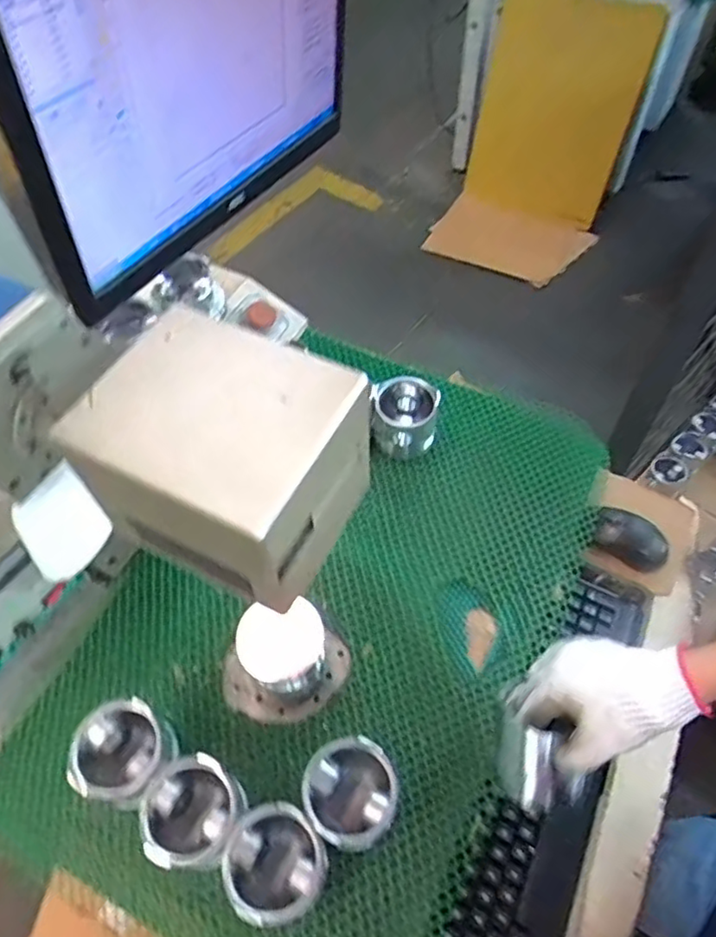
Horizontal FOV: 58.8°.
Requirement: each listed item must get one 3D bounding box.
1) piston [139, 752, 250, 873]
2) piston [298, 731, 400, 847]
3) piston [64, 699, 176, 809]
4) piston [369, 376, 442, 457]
[{"bbox_3d":[-0.132,0.288,0.527,0.074,0.078,0.074,0,54,0],"label":"piston"},{"bbox_3d":[-0.006,0.273,0.530,0.073,0.070,0.075,0,54,0],"label":"piston"},{"bbox_3d":[-0.203,0.252,0.557,0.077,0.073,0.072,-14,55,-10],"label":"piston"},{"bbox_3d":[0.057,-0.066,0.773,0.079,0.080,0.079,9,54,7],"label":"piston"}]

